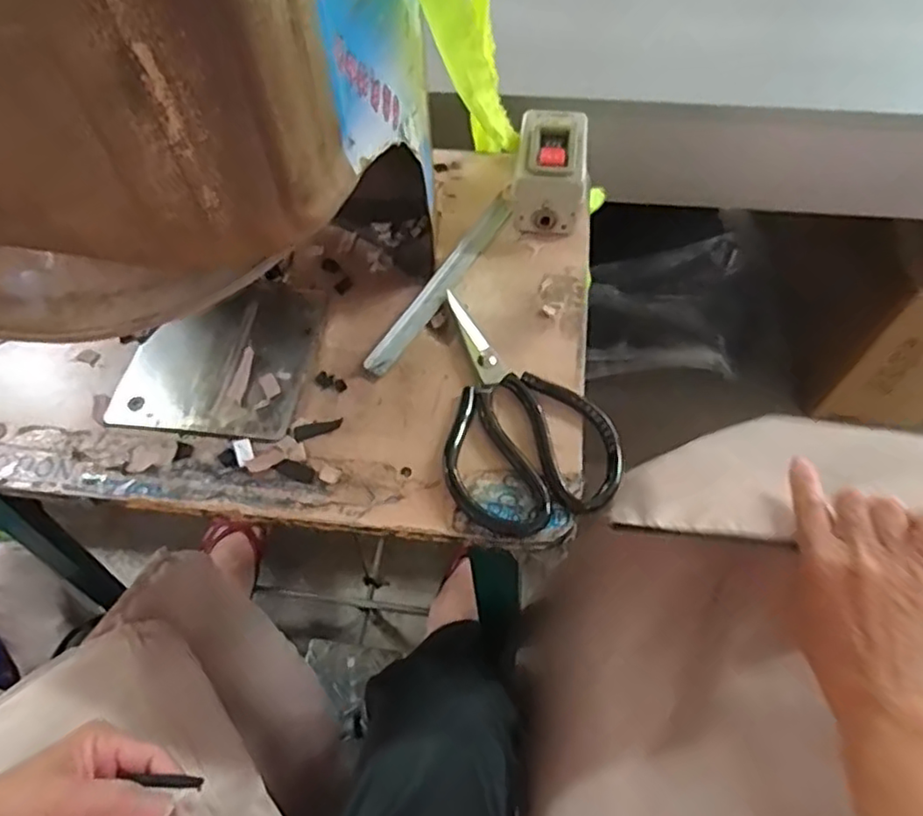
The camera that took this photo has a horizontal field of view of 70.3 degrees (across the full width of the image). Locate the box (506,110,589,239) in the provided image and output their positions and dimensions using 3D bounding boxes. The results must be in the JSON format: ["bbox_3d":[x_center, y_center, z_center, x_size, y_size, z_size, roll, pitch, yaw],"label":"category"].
[{"bbox_3d":[0.070,-0.181,0.505,0.056,0.059,0.084,11,60,7],"label":"box"}]

